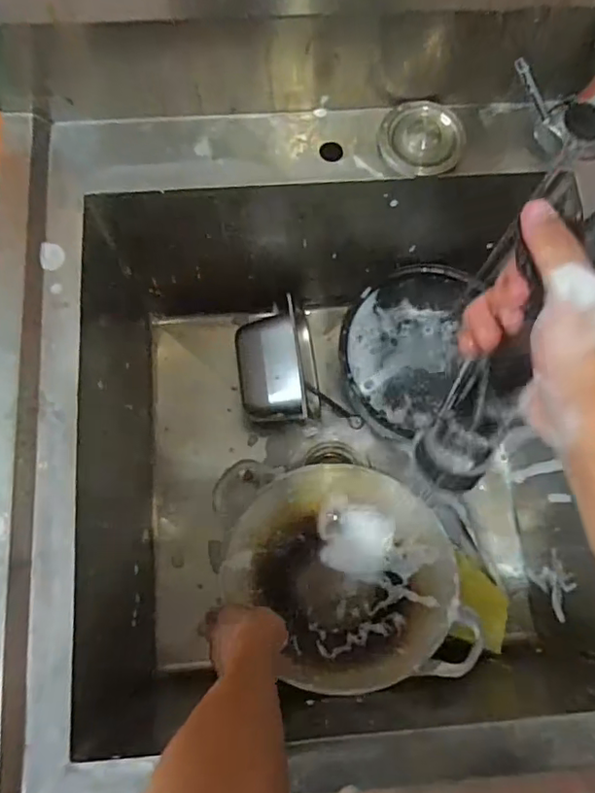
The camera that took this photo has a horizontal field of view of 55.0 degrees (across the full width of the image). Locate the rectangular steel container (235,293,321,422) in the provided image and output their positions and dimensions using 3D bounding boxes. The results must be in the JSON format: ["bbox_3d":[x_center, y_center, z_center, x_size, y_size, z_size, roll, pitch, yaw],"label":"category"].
[{"bbox_3d":[-0.026,-0.039,0.783,0.112,0.104,0.155,-6,75,-2],"label":"rectangular steel container"}]

